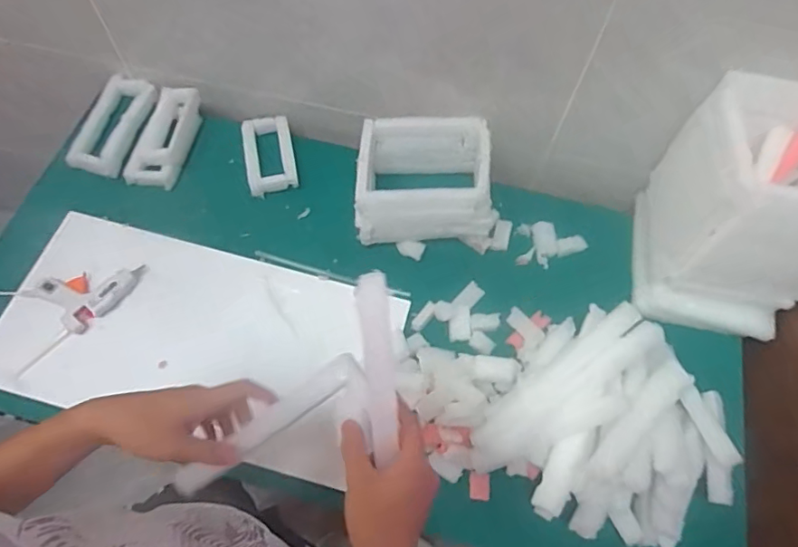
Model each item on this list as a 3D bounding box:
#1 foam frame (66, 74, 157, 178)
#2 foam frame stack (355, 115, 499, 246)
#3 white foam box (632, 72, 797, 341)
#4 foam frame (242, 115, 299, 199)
[{"bbox_3d":[-0.527,-0.275,0.994,0.111,0.026,0.204,14,64,5],"label":"foam frame"},{"bbox_3d":[0.041,-0.165,0.908,0.230,0.147,0.205,-3,64,-4],"label":"foam frame stack"},{"bbox_3d":[0.514,-0.083,0.805,0.230,0.296,0.236,16,64,6],"label":"white foam box"},{"bbox_3d":[-0.235,-0.214,0.979,0.085,0.025,0.152,-11,65,-7],"label":"foam frame"}]

